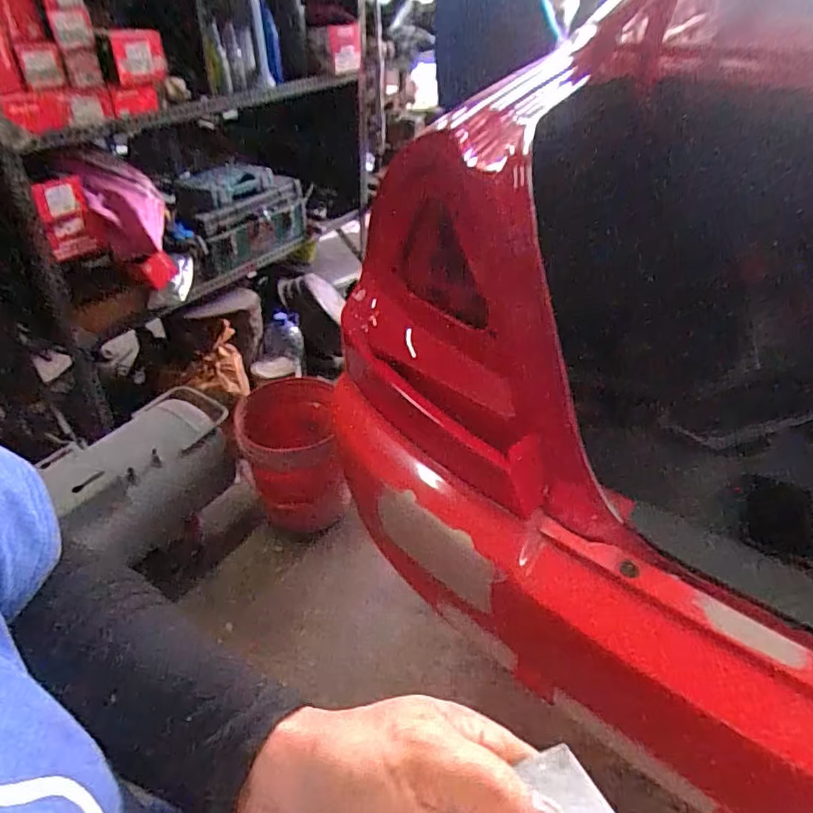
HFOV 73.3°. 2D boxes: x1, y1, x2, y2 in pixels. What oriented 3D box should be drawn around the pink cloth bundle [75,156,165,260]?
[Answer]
[{"bbox_3d":[-0.777,-0.549,1.472,0.216,0.234,0.213,-15,43,-18],"label":"pink cloth bundle"}]

